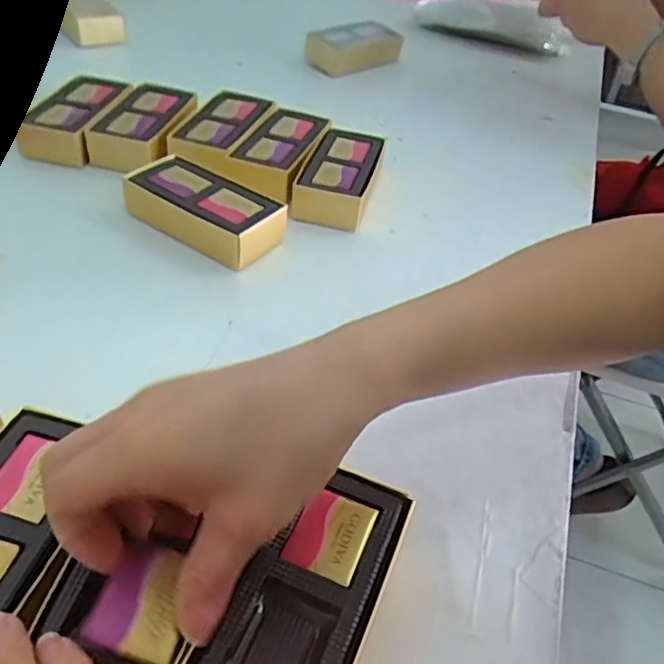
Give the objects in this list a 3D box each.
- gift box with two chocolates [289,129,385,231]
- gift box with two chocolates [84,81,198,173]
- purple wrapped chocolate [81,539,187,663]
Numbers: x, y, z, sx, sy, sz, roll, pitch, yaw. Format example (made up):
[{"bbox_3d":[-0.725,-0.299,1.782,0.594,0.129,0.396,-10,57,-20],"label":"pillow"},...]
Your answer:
[{"bbox_3d":[0.007,-0.131,0.540,0.059,0.040,0.115,13,42,4],"label":"gift box with two chocolates"},{"bbox_3d":[-0.167,-0.186,0.565,0.067,0.033,0.122,8,43,0],"label":"gift box with two chocolates"},{"bbox_3d":[-0.069,0.100,0.235,0.031,0.009,0.039,11,42,8],"label":"purple wrapped chocolate"}]

